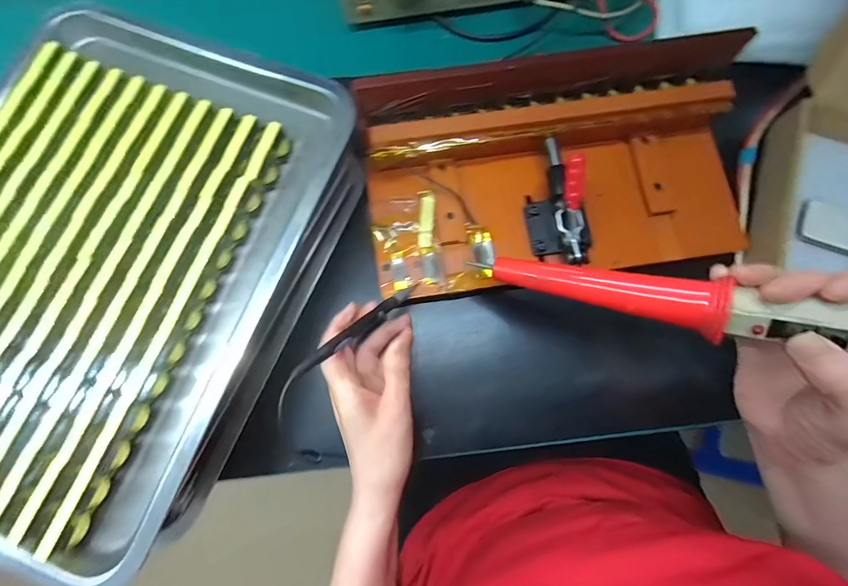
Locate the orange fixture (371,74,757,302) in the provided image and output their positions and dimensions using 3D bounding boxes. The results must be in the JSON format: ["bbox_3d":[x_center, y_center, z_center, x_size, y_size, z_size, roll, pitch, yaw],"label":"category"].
[{"bbox_3d":[0.116,-0.099,0.345,0.341,0.081,0.169,-8,80,-2],"label":"orange fixture"}]

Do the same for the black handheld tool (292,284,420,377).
[{"bbox_3d":[-0.040,0.022,0.288,0.017,0.007,0.115,47,44,7],"label":"black handheld tool"}]

